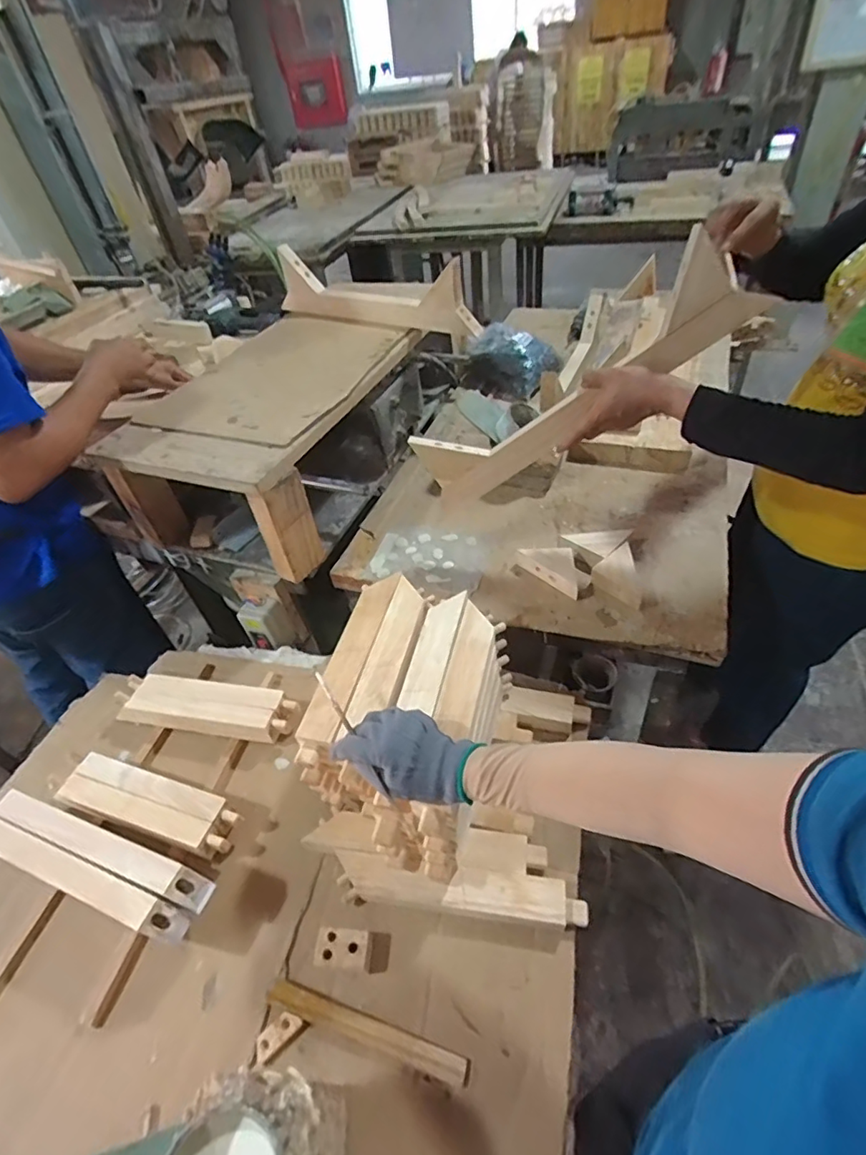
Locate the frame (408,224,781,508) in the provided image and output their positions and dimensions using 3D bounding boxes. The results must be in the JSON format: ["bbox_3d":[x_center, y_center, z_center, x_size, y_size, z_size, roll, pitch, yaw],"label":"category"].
[{"bbox_3d":[0.183,-0.244,0.694,0.464,0.126,0.092,-34,44,18],"label":"frame"}]

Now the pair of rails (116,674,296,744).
[{"bbox_3d":[-0.328,0.188,0.789,0.277,0.063,0.065,6,48,11],"label":"pair of rails"}]

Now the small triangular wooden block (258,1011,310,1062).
[{"bbox_3d":[-0.152,0.456,0.541,0.050,0.009,0.024,-30,51,-20],"label":"small triangular wooden block"}]

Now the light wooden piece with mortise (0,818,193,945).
[{"bbox_3d":[-0.401,0.322,0.591,0.303,0.031,0.032,11,48,19],"label":"light wooden piece with mortise"}]

